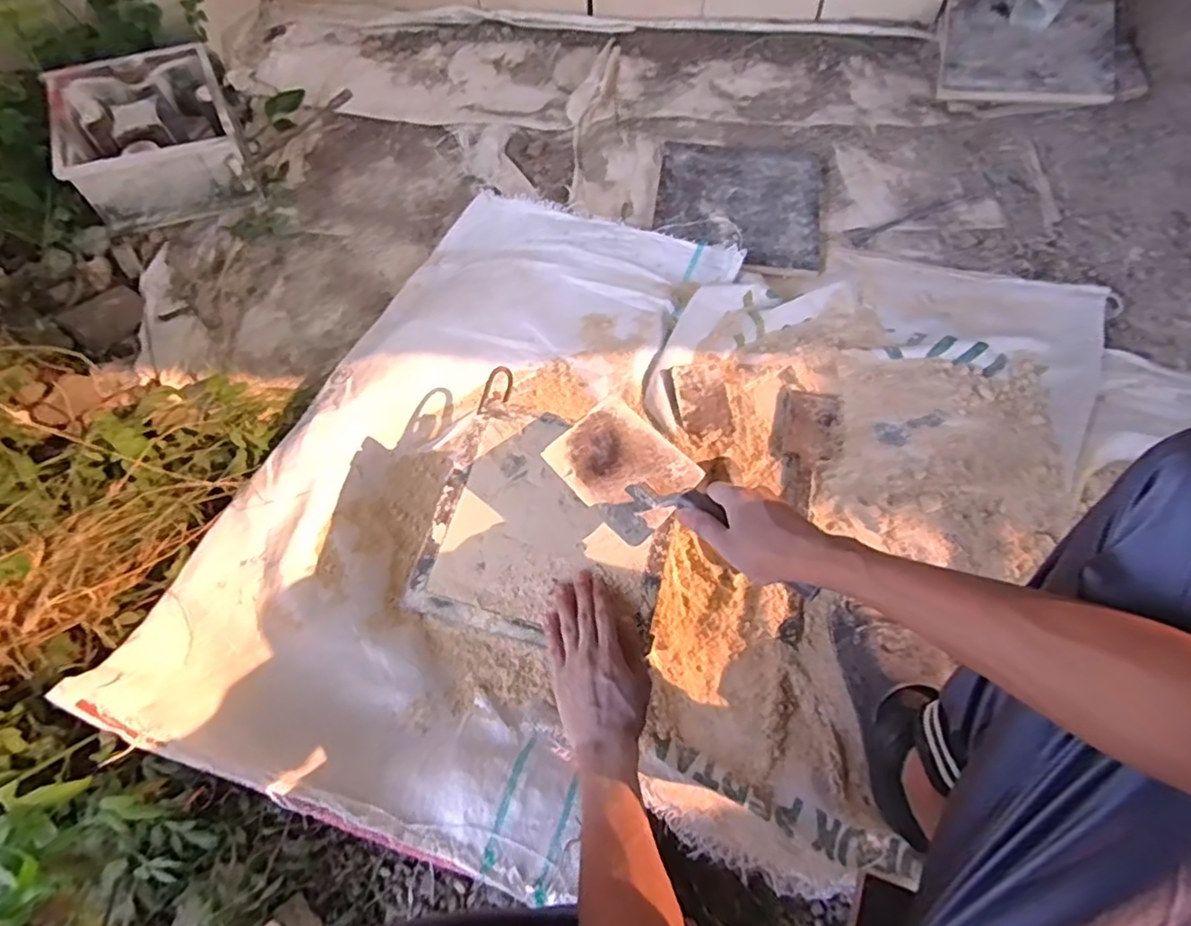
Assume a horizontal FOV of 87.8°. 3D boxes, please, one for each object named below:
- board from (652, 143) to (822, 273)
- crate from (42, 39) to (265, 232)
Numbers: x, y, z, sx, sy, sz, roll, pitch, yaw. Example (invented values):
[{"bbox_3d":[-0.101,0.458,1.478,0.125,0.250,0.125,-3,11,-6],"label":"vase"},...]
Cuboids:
[{"bbox_3d":[0.221,-0.404,0.958,0.248,0.018,0.247,7,67,5],"label":"board"},{"bbox_3d":[-0.673,-0.501,0.954,0.231,0.123,0.223,-22,69,-6],"label":"crate"}]

